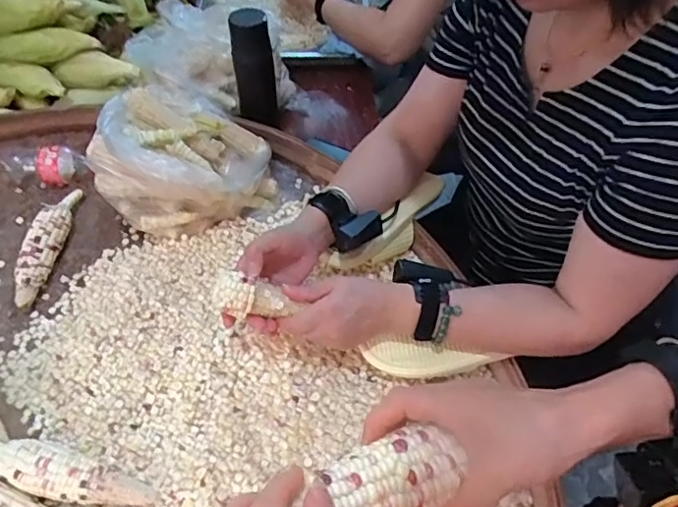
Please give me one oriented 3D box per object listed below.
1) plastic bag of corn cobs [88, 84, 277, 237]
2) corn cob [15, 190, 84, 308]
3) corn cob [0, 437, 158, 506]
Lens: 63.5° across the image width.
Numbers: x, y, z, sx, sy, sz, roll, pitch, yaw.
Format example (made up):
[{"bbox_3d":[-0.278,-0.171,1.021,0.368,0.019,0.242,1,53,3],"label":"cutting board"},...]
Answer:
[{"bbox_3d":[-0.218,-0.159,0.819,0.224,0.159,0.233,3,54,4],"label":"plastic bag of corn cobs"},{"bbox_3d":[-0.429,-0.019,0.809,0.044,0.046,0.214,1,54,2],"label":"corn cob"},{"bbox_3d":[-0.316,0.228,0.586,0.257,0.046,0.052,15,56,12],"label":"corn cob"}]

